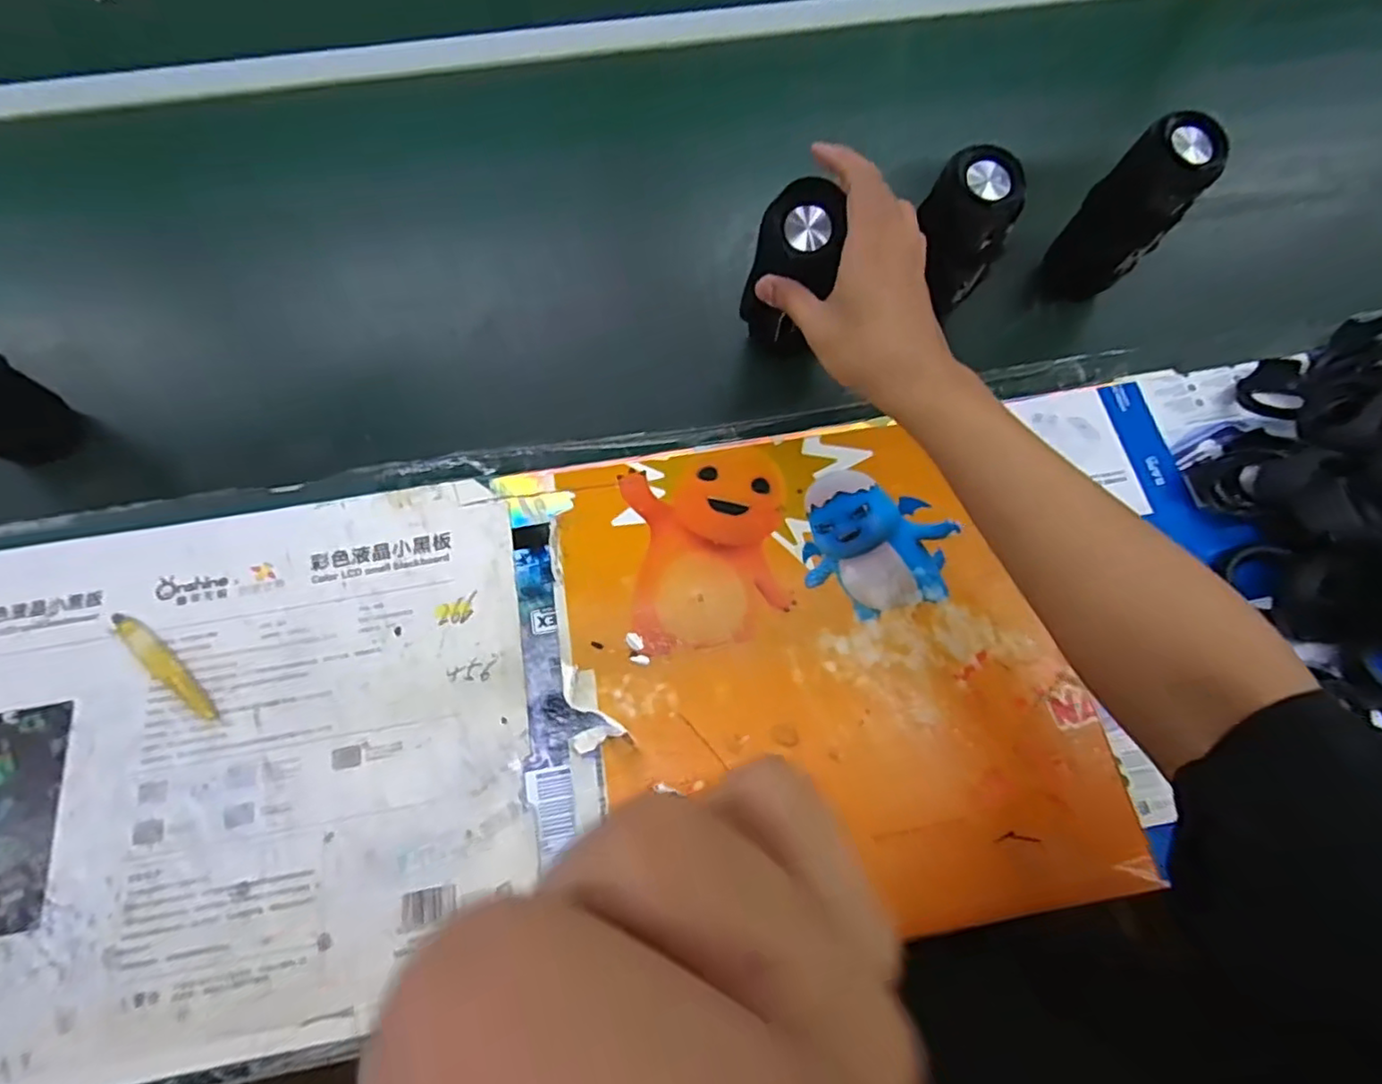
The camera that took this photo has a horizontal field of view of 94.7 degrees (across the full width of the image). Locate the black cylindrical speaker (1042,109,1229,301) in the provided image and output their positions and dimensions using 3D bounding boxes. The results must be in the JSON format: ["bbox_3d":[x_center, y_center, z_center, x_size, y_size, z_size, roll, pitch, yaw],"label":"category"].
[{"bbox_3d":[0.369,-0.276,0.540,0.072,0.147,0.066,36,74,13],"label":"black cylindrical speaker"}]

